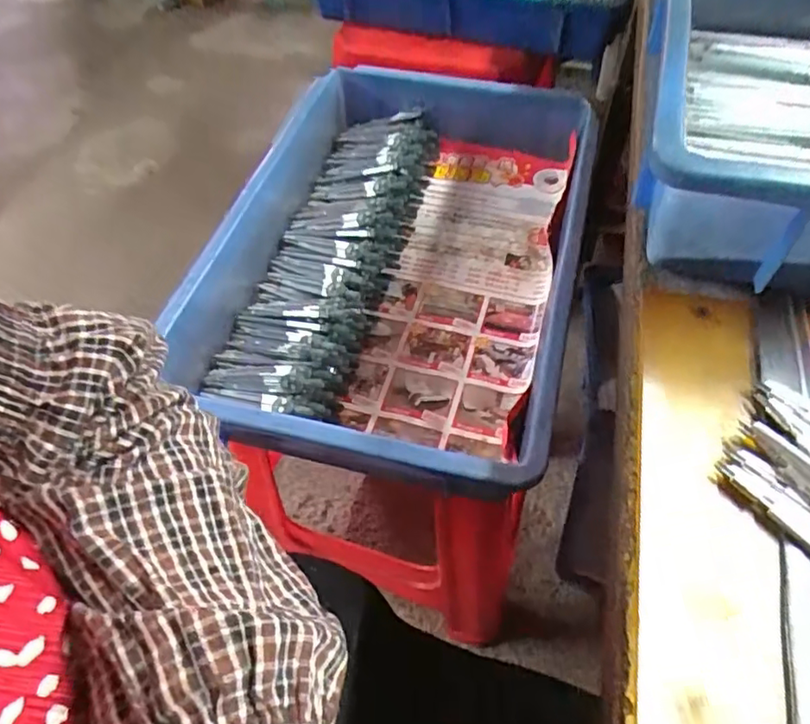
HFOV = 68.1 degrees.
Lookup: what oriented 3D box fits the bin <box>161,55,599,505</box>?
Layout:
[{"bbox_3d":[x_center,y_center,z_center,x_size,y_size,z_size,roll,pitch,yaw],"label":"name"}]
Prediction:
[{"bbox_3d":[-0.014,-0.099,0.521,0.298,0.096,0.417,11,56,10],"label":"bin"}]

